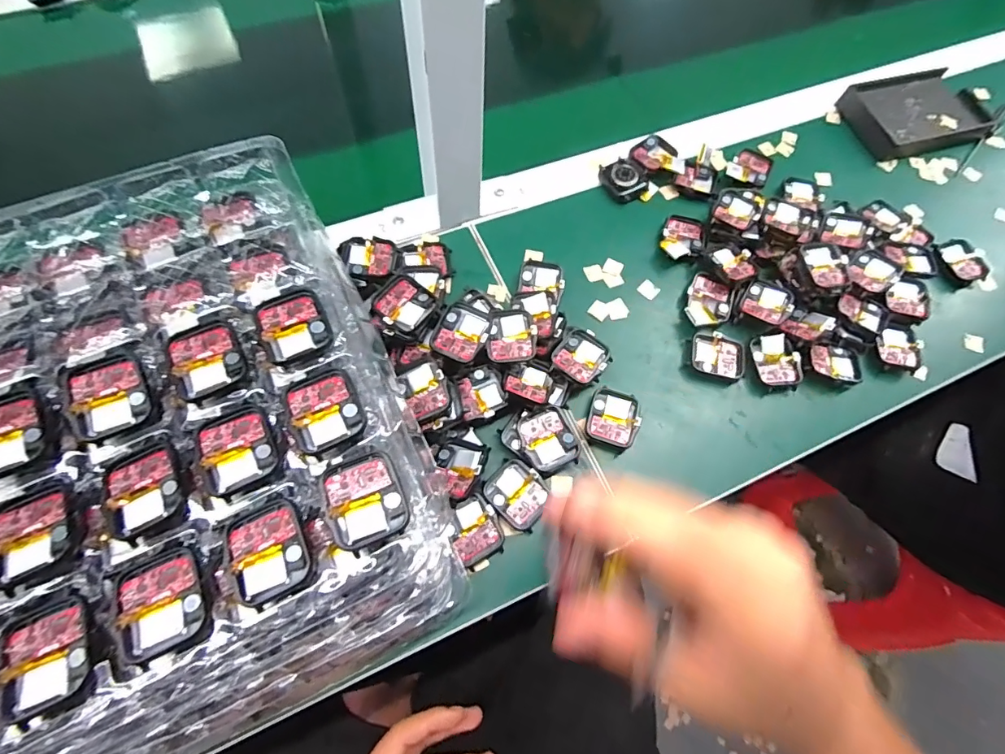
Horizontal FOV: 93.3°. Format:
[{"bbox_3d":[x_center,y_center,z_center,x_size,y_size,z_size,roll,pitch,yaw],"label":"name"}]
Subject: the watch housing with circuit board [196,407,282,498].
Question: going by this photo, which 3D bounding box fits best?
[{"bbox_3d":[-0.138,0.037,0.246,0.036,0.005,0.040,-24,70,-13],"label":"watch housing with circuit board"}]

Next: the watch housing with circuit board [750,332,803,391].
[{"bbox_3d":[0.226,-0.014,0.391,0.038,0.007,0.047,-3,67,-5],"label":"watch housing with circuit board"}]

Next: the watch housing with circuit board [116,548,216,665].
[{"bbox_3d":[-0.155,0.103,0.219,0.039,0.006,0.043,-21,69,-12],"label":"watch housing with circuit board"}]

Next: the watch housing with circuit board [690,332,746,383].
[{"bbox_3d":[0.177,-0.017,0.393,0.045,0.011,0.037,10,66,1],"label":"watch housing with circuit board"}]

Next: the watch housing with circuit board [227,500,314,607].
[{"bbox_3d":[-0.112,0.084,0.229,0.035,0.005,0.043,-18,69,-11],"label":"watch housing with circuit board"}]

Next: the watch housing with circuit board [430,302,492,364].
[{"bbox_3d":[-0.029,-0.033,0.346,0.036,0.007,0.043,26,67,8],"label":"watch housing with circuit board"}]

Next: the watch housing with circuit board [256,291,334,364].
[{"bbox_3d":[-0.119,-0.030,0.271,0.035,0.007,0.041,-20,69,-12],"label":"watch housing with circuit board"}]

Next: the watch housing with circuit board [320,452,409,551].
[{"bbox_3d":[-0.068,0.061,0.236,0.037,0.006,0.041,-17,68,-11],"label":"watch housing with circuit board"}]

